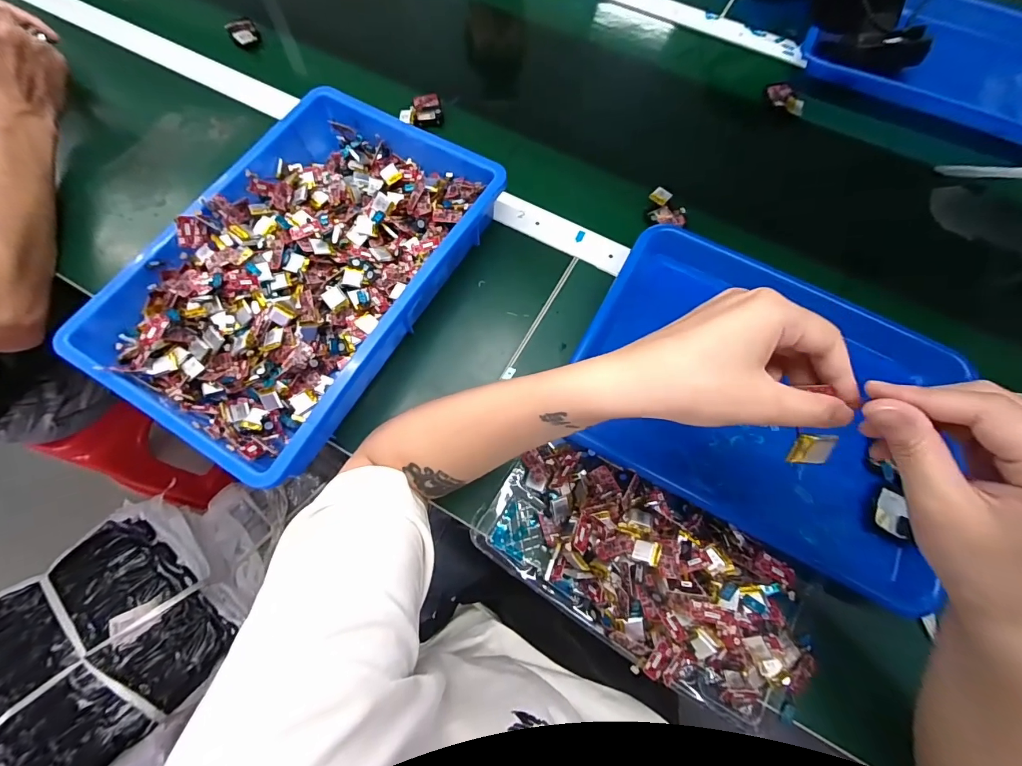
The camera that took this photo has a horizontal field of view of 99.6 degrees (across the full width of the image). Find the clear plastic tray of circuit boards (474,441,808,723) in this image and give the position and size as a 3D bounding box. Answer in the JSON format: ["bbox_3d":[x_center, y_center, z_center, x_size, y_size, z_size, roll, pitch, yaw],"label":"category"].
[{"bbox_3d":[0.109,0.147,0.337,0.263,0.052,0.121,33,72,11],"label":"clear plastic tray of circuit boards"}]

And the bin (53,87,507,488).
[{"bbox_3d":[-0.195,-0.116,0.420,0.250,0.060,0.365,29,72,10],"label":"bin"}]

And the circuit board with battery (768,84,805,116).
[{"bbox_3d":[0.340,-0.351,0.531,0.053,0.013,0.023,43,74,14],"label":"circuit board with battery"}]

